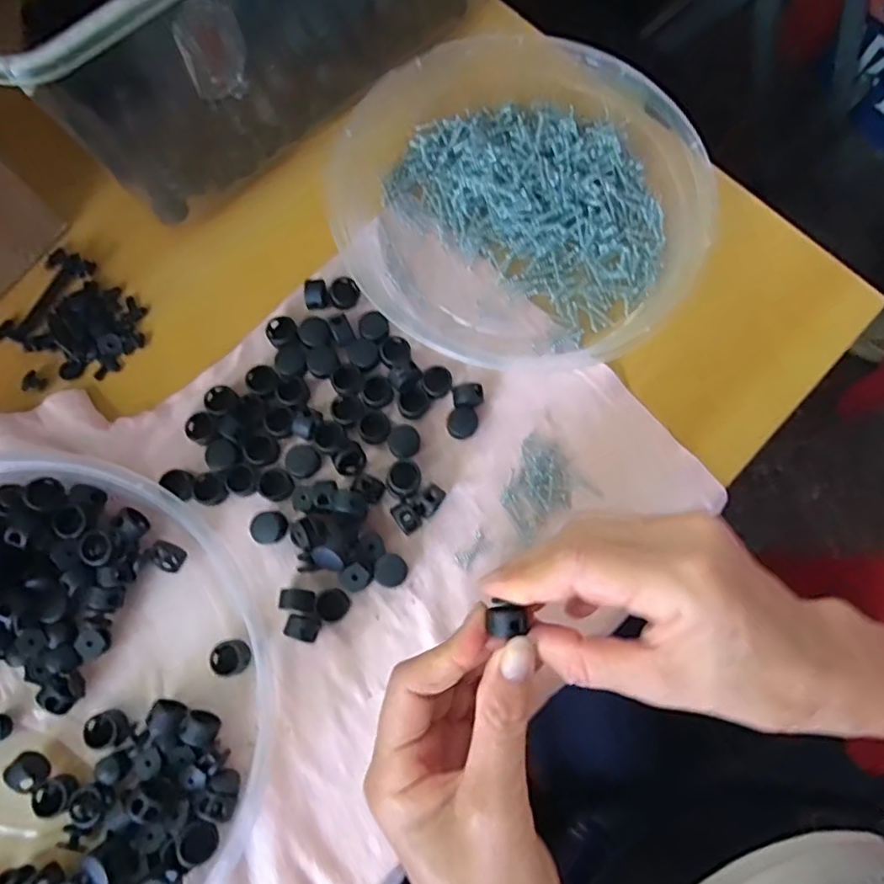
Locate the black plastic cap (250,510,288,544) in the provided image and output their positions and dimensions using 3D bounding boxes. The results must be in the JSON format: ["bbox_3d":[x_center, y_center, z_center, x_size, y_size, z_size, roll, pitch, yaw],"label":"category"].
[{"bbox_3d":[-0.089,0.044,0.306,0.017,0.007,0.016,0,75,-1],"label":"black plastic cap"}]

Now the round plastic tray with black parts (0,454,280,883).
[{"bbox_3d":[-0.200,0.127,0.270,0.225,0.031,0.234,0,75,-1],"label":"round plastic tray with black parts"}]

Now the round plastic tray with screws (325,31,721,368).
[{"bbox_3d":[0.044,-0.141,0.339,0.203,0.037,0.183,14,75,2],"label":"round plastic tray with screws"}]

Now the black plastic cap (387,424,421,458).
[{"bbox_3d":[-0.020,0.000,0.320,0.017,0.006,0.017,0,75,-1],"label":"black plastic cap"}]

